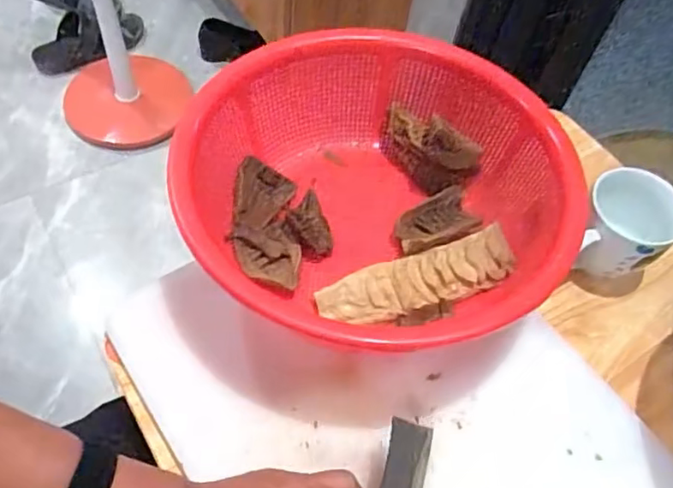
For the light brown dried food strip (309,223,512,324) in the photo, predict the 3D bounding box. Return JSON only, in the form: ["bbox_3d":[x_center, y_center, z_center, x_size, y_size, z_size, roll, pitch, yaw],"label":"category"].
[{"bbox_3d":[0.069,0.031,0.513,0.172,0.027,0.051,-16,60,-13],"label":"light brown dried food strip"}]

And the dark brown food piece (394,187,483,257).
[{"bbox_3d":[0.091,-0.019,0.547,0.078,0.010,0.045,-25,62,-17],"label":"dark brown food piece"}]

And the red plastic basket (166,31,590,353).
[{"bbox_3d":[0.033,-0.036,0.513,0.311,0.118,0.304,1,58,-2],"label":"red plastic basket"}]

